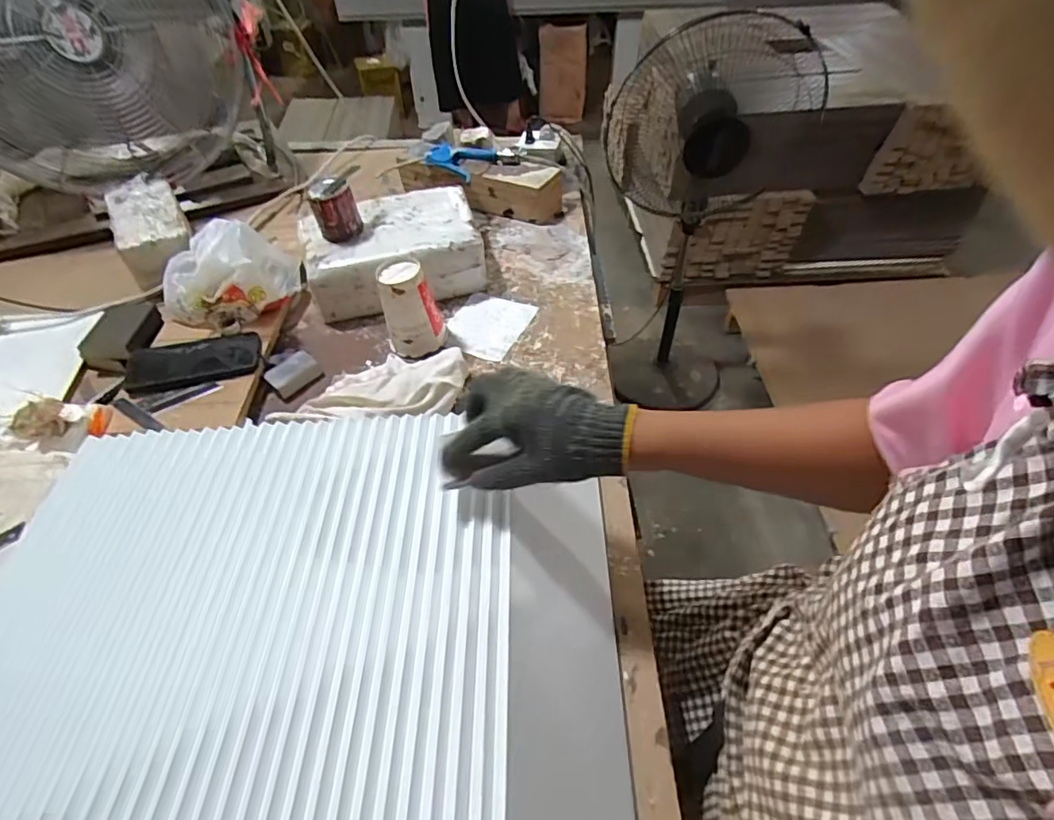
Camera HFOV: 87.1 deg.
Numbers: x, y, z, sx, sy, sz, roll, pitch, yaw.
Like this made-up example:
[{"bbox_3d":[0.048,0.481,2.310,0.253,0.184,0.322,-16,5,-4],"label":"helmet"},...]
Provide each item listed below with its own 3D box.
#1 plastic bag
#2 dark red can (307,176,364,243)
[{"bbox_3d":[-0.463,-0.211,0.846,0.173,0.122,0.164,0,49,1],"label":"plastic bag"},{"bbox_3d":[-0.292,-0.309,0.841,0.065,0.086,0.060,-16,50,-13],"label":"dark red can"}]

